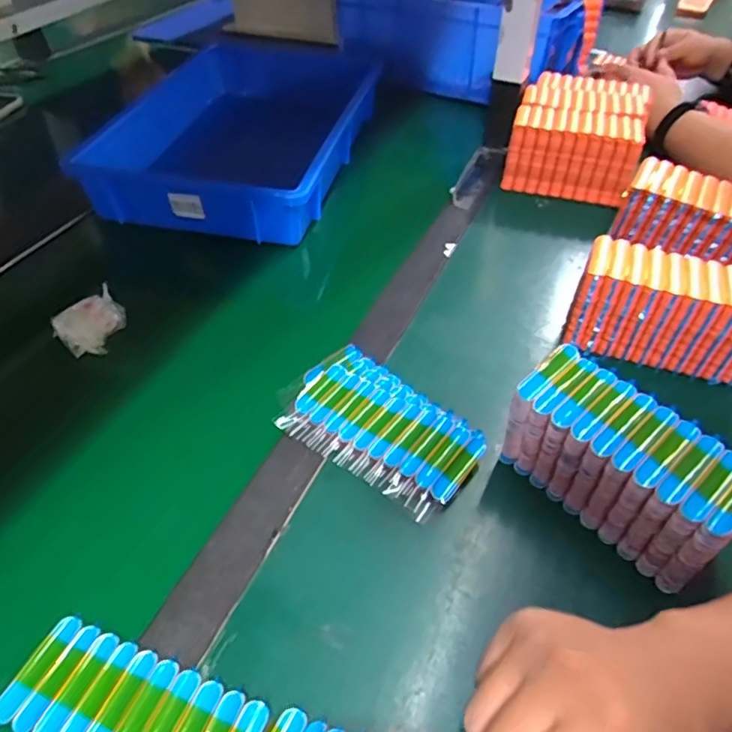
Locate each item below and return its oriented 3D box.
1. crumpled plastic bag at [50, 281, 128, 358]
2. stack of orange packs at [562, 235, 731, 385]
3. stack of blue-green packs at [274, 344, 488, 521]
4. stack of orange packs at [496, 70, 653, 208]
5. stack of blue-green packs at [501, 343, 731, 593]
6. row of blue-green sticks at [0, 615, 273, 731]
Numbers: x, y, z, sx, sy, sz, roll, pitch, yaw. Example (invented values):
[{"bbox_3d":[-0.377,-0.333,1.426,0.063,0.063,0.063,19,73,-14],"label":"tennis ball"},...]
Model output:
[{"bbox_3d":[-0.261,-0.041,0.548,0.037,0.043,0.058,35,53,28],"label":"crumpled plastic bag"},{"bbox_3d":[0.272,-0.045,0.522,0.161,0.100,0.069,16,46,13],"label":"stack of orange packs"},{"bbox_3d":[0.014,0.046,0.474,0.161,0.024,0.105,31,51,25],"label":"stack of blue-green packs"},{"bbox_3d":[0.289,-0.314,0.791,0.162,0.094,0.194,15,46,12],"label":"stack of orange packs"},{"bbox_3d":[0.177,0.073,0.409,0.059,0.096,0.151,-31,54,-29],"label":"stack of blue-green packs"},{"bbox_3d":[-0.135,0.197,0.329,0.151,0.011,0.064,17,47,14],"label":"row of blue-green sticks"}]

